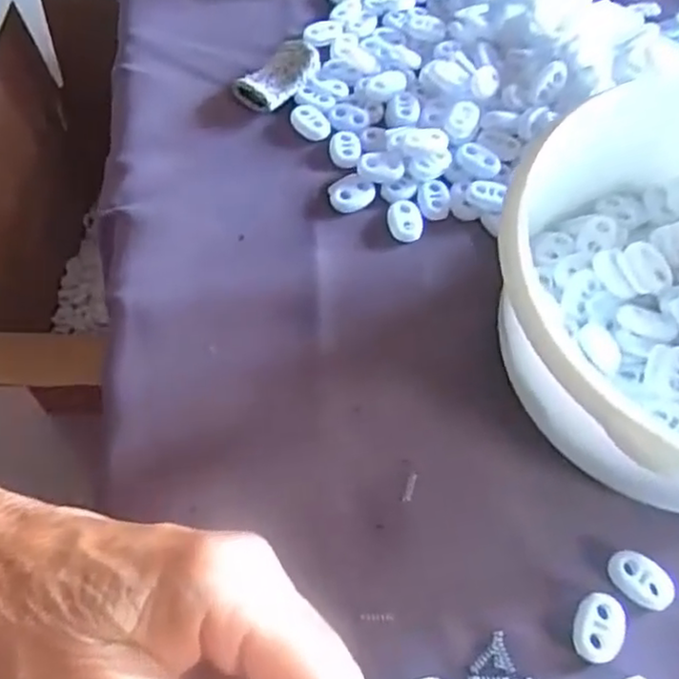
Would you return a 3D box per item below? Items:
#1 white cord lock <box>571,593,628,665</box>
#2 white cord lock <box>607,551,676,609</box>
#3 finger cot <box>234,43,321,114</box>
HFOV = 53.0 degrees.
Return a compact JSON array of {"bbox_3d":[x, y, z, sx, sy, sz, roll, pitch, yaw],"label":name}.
[{"bbox_3d":[0.088,0.098,0.232,0.017,0.006,0.022,23,63,11],"label":"white cord lock"},{"bbox_3d":[0.107,0.085,0.239,0.015,0.006,0.023,-40,69,-21],"label":"white cord lock"},{"bbox_3d":[-0.031,-0.138,0.354,0.027,0.013,0.044,39,67,19],"label":"finger cot"}]

